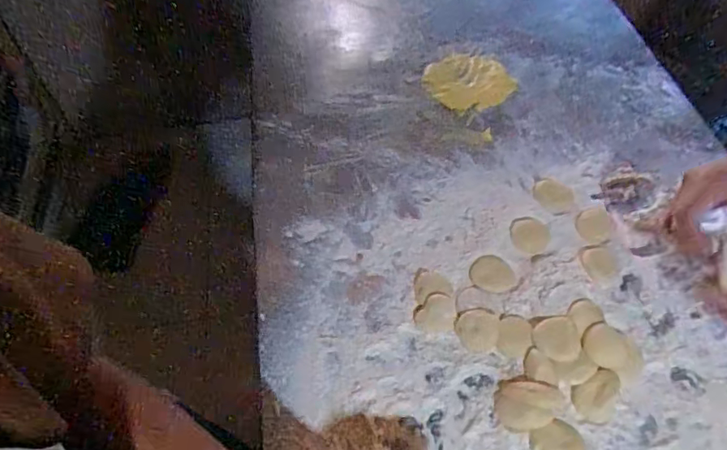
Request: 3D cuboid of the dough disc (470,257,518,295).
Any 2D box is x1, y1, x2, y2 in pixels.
[{"bbox_3d":[0.146,0.056,0.575,0.049,0.005,0.045,-2,51,2],"label":"dough disc"}]

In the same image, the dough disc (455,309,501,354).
[{"bbox_3d":[0.120,0.111,0.535,0.043,0.004,0.044,-3,66,7],"label":"dough disc"}]

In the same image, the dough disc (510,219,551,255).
[{"bbox_3d":[0.197,0.012,0.603,0.045,0.004,0.049,-2,51,2],"label":"dough disc"}]

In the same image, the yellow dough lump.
[{"bbox_3d":[0.160,-0.217,0.768,0.120,0.012,0.113,-2,51,2],"label":"yellow dough lump"}]

